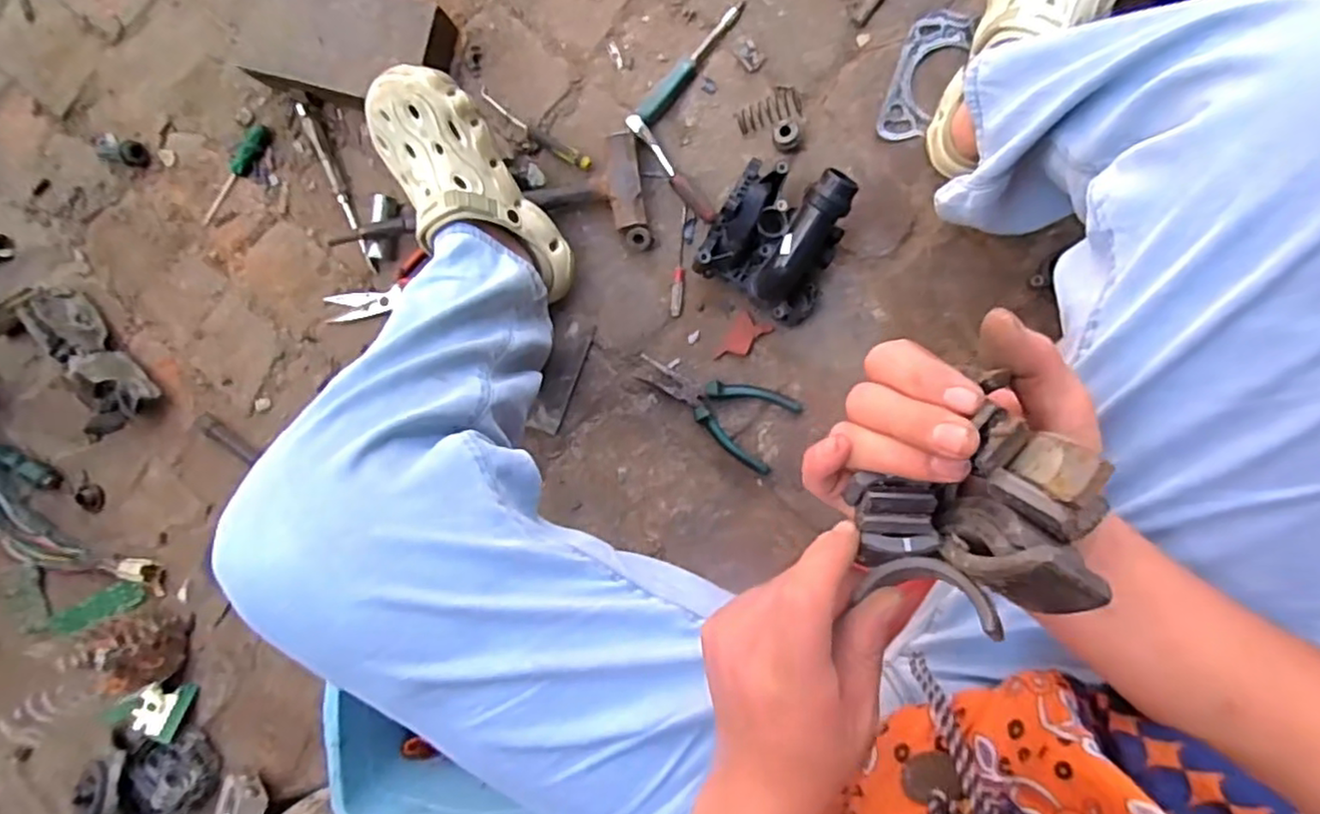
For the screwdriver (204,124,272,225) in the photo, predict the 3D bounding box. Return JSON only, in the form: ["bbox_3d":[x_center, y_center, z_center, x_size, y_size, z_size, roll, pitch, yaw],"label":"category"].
[{"bbox_3d":[-0.513,-0.282,0.823,0.025,0.023,0.136,28,96,7],"label":"screwdriver"}]

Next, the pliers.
[{"bbox_3d":[0.059,-0.007,0.749,0.178,0.018,0.085,31,96,7],"label":"pliers"}]

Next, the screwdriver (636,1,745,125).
[{"bbox_3d":[0.033,-0.376,0.737,0.022,0.022,0.160,42,98,6],"label":"screwdriver"}]

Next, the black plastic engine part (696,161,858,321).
[{"bbox_3d":[0.124,-0.174,0.697,0.125,0.100,0.135,30,96,7],"label":"black plastic engine part"}]

